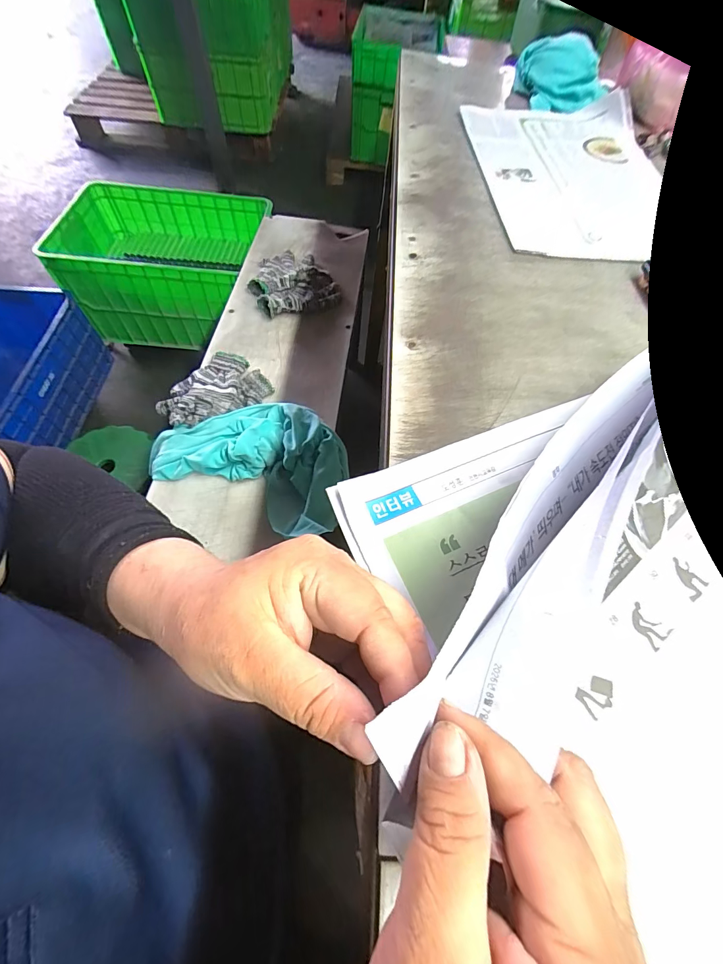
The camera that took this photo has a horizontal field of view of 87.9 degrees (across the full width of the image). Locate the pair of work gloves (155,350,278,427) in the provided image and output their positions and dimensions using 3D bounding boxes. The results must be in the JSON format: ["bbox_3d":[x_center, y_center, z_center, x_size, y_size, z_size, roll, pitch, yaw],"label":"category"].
[{"bbox_3d":[-0.299,-0.180,0.751,0.199,0.037,0.150,-36,70,-21],"label":"pair of work gloves"}]

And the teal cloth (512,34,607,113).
[{"bbox_3d":[0.335,-0.686,0.634,0.146,0.081,0.038,25,63,10],"label":"teal cloth"}]

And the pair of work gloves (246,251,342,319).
[{"bbox_3d":[-0.175,-0.491,0.932,0.195,0.032,0.222,-21,66,-15],"label":"pair of work gloves"}]

